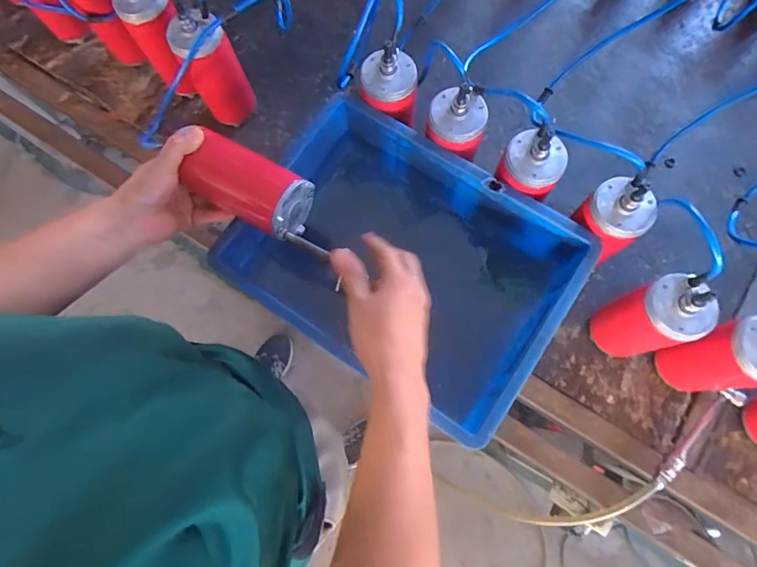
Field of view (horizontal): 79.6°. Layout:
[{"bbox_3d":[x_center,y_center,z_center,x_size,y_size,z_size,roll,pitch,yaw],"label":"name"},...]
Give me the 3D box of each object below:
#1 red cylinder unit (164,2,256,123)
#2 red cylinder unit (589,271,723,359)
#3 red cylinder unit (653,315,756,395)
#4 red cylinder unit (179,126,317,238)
[{"bbox_3d":[-0.248,-0.317,0.697,0.076,0.190,0.066,-34,76,-7],"label":"red cylinder unit"},{"bbox_3d":[0.343,0.046,0.578,0.076,0.194,0.086,-26,75,-5],"label":"red cylinder unit"},{"bbox_3d":[0.421,0.092,0.558,0.061,0.196,0.080,-9,75,0],"label":"red cylinder unit"},{"bbox_3d":[-0.151,-0.113,0.528,0.141,0.072,0.069,27,77,5],"label":"red cylinder unit"}]

